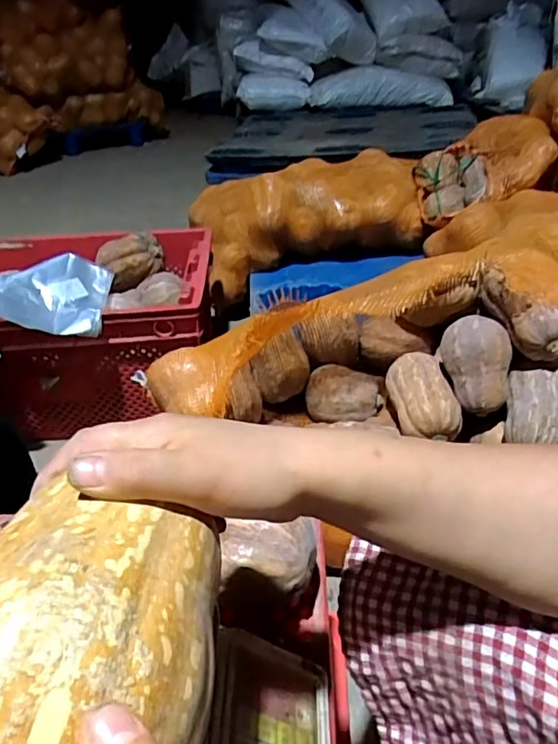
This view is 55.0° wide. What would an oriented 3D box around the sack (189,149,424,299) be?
[{"bbox_3d":[0.071,-0.433,1.476,0.610,0.231,0.238,-6,35,-4],"label":"sack"}]

